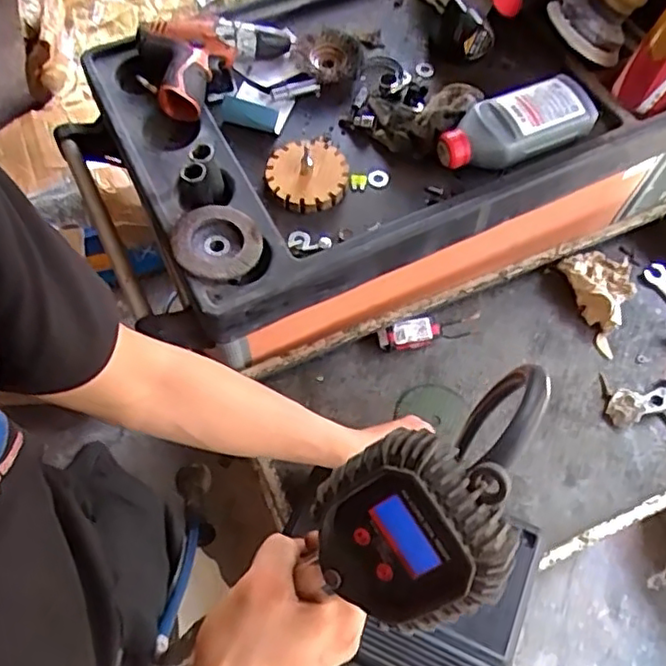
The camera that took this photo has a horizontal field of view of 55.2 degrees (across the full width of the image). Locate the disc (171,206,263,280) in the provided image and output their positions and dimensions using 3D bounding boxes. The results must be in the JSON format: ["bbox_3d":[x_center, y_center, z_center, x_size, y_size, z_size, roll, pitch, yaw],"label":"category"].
[{"bbox_3d":[-0.121,-0.095,0.672,0.091,0.026,0.084,1,63,-1],"label":"disc"}]

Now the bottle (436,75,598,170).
[{"bbox_3d":[0.204,-0.233,0.716,0.175,0.046,0.074,-18,65,-10],"label":"bottle"}]

